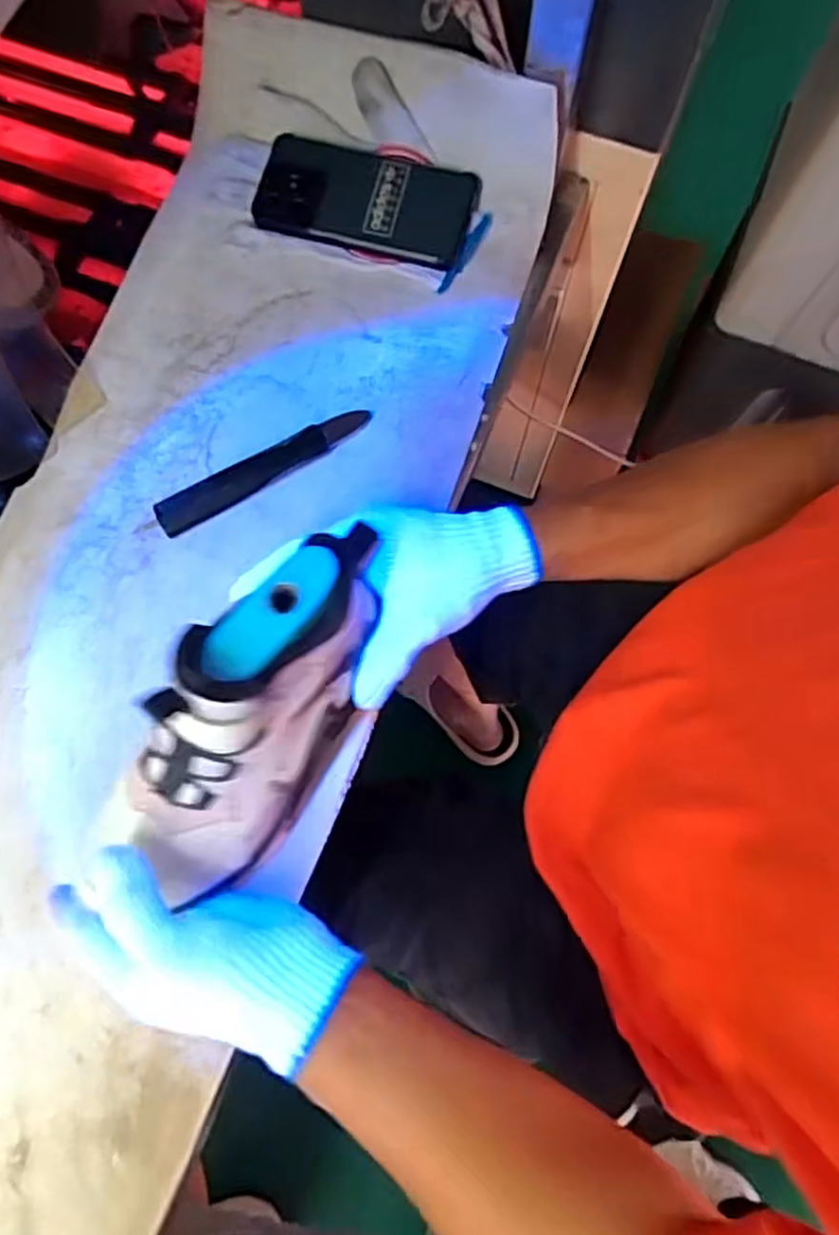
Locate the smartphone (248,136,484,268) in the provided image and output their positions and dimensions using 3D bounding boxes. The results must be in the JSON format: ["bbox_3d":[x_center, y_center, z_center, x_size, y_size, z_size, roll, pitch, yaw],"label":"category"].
[{"bbox_3d":[-0.042,-0.324,0.577,0.164,0.010,0.084,14,85,2],"label":"smartphone"}]

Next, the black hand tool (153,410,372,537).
[{"bbox_3d":[-0.110,-0.108,0.539,0.166,0.011,0.027,-29,79,-8],"label":"black hand tool"}]

